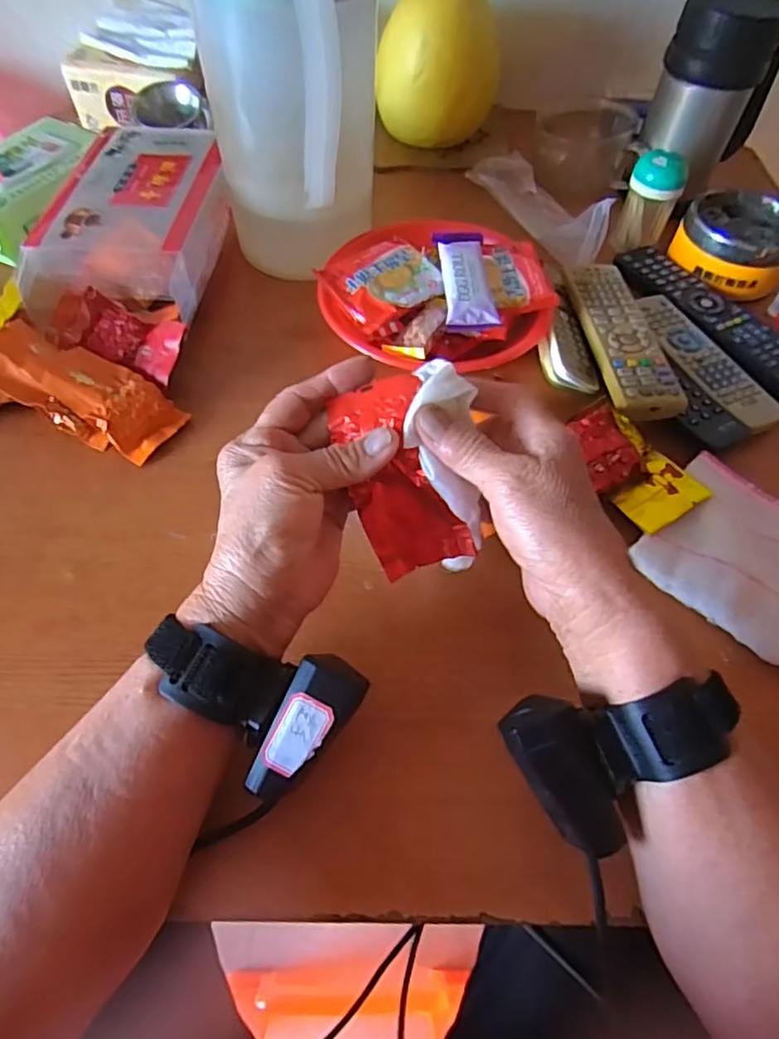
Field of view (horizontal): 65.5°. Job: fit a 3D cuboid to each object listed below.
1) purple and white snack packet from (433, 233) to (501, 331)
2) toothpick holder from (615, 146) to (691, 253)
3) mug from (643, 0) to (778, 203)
[{"bbox_3d":[0.060,-0.193,0.478,0.039,0.016,0.102,-2,57,-4],"label":"purple and white snack packet"},{"bbox_3d":[0.247,-0.303,0.567,0.046,0.069,0.046,8,57,2],"label":"toothpick holder"},{"bbox_3d":[0.310,-0.412,0.584,0.090,0.156,0.109,31,61,16],"label":"mug"}]

